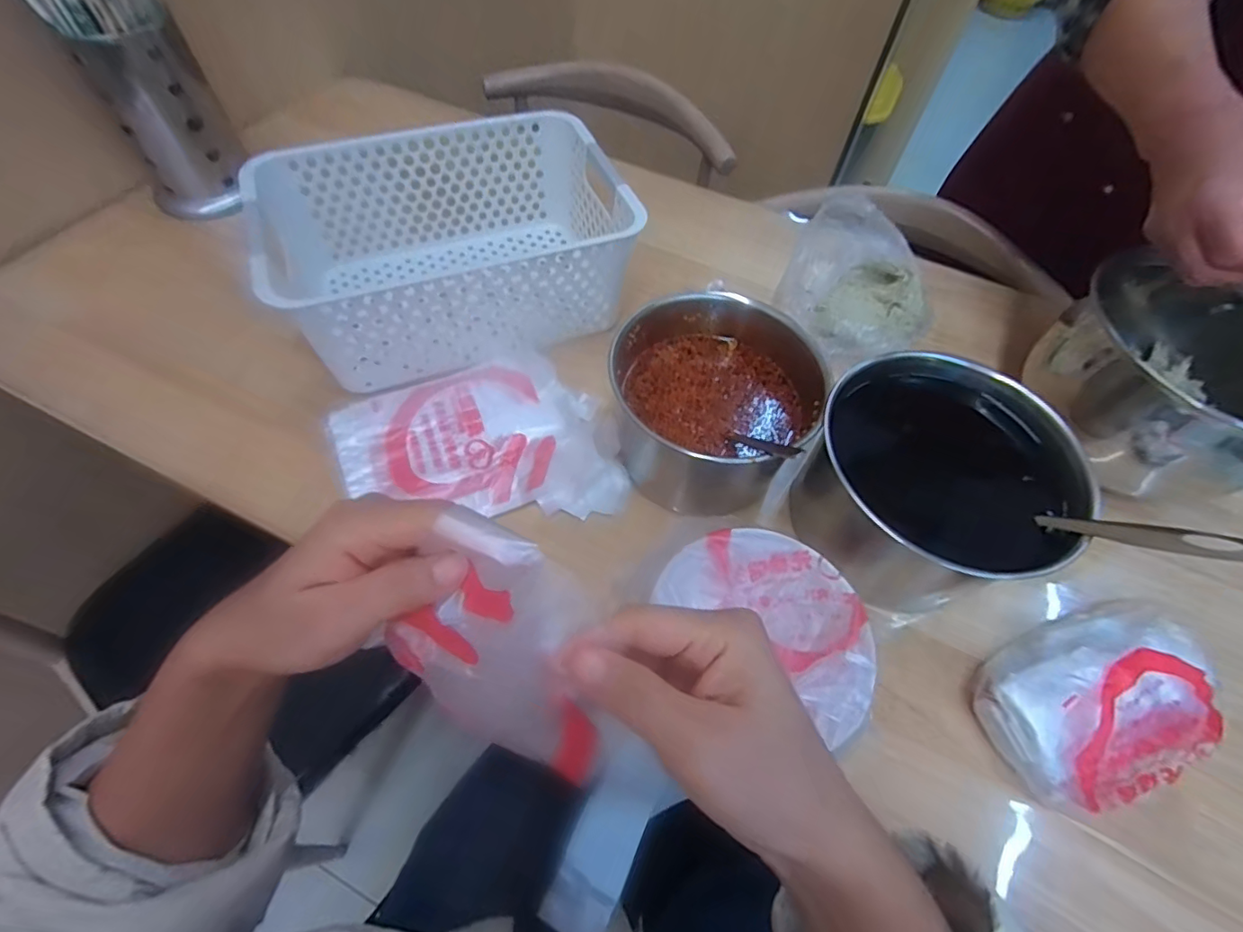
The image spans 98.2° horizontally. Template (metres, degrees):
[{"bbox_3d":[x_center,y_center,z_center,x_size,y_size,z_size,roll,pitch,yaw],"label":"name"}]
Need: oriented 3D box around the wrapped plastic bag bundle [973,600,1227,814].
[{"bbox_3d":[0.319,0.155,0.359,0.148,0.050,0.101,-18,62,-14],"label":"wrapped plastic bag bundle"}]

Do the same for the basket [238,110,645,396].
[{"bbox_3d":[-0.155,-0.200,0.503,0.294,0.116,0.198,-19,62,-14],"label":"basket"}]

